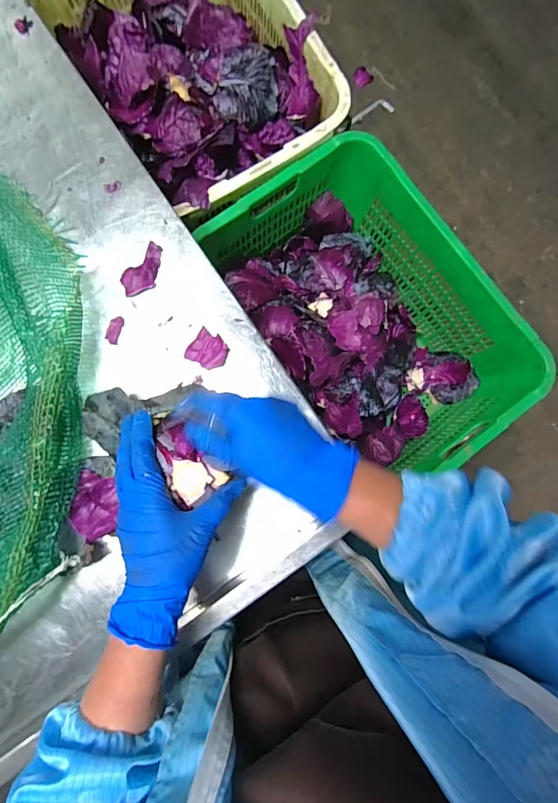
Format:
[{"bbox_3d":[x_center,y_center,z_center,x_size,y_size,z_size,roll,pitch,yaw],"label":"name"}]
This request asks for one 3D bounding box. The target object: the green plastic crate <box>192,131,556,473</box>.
[{"bbox_3d":[0.166,-0.154,0.821,0.359,0.266,0.568,-37,86,-7],"label":"green plastic crate"}]

